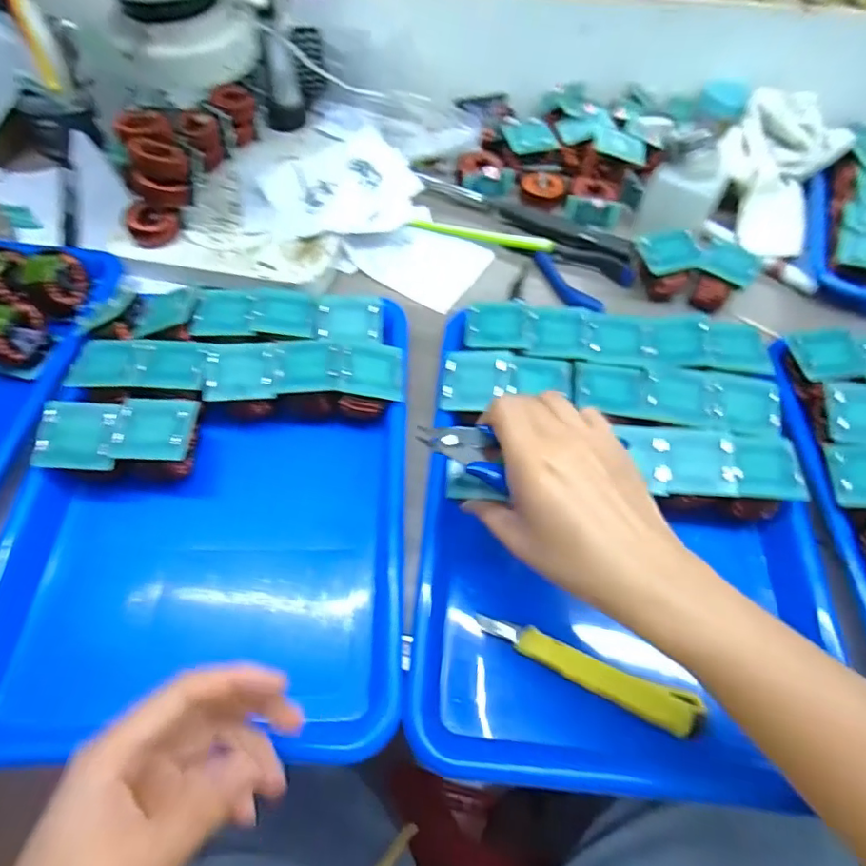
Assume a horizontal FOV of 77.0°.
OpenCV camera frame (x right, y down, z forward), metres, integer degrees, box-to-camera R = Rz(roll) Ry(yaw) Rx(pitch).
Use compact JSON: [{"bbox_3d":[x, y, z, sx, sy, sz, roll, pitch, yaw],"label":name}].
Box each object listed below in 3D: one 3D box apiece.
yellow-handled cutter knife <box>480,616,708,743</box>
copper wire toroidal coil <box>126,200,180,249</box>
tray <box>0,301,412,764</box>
[{"bbox_3d":[0.091,0.139,0.323,0.131,0.015,0.021,24,61,12],"label":"yellow-handled cutter knife"},{"bbox_3d":[-0.247,-0.180,0.479,0.034,0.026,0.031,24,62,13],"label":"copper wire toroidal coil"},{"bbox_3d":[-0.141,0.052,0.371,0.242,0.067,0.285,0,63,-1],"label":"tray"}]

